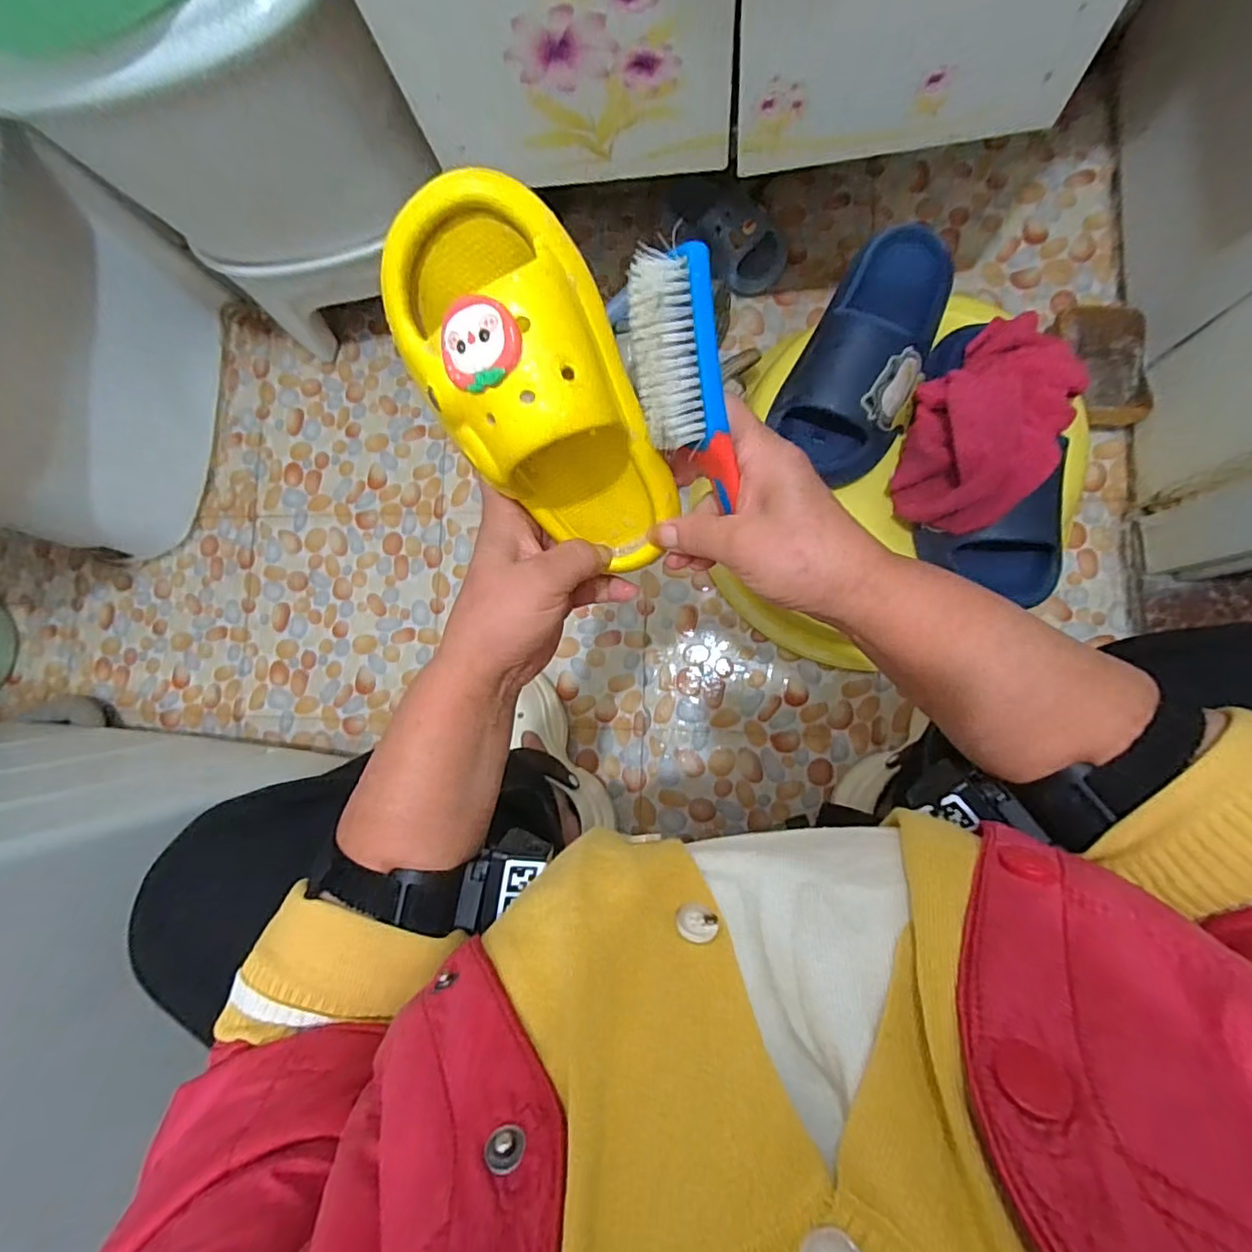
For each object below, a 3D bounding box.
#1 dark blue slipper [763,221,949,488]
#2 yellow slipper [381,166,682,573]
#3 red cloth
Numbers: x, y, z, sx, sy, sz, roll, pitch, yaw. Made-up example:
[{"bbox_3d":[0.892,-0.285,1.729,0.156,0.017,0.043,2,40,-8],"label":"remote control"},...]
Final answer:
[{"bbox_3d":[0.237,-0.269,0.579,0.123,0.093,0.257,27,90,9],"label":"dark blue slipper"},{"bbox_3d":[-0.032,-0.096,0.283,0.089,0.194,0.073,-36,42,1],"label":"yellow slipper"},{"bbox_3d":[0.324,-0.191,0.523,0.119,0.089,0.207,35,91,9],"label":"red cloth"}]

